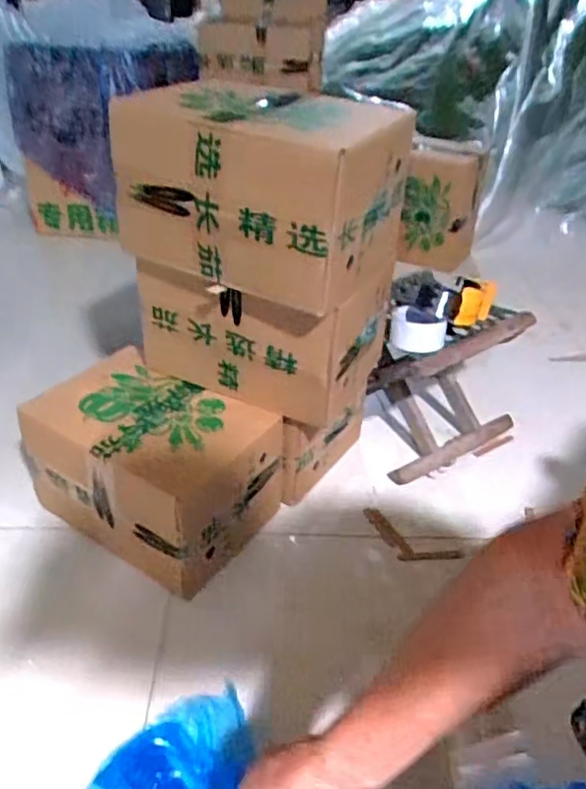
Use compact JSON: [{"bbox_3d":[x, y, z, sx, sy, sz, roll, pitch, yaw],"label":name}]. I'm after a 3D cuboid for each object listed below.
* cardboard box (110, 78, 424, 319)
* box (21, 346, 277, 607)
[{"bbox_3d":[-0.033,-0.247,0.741,0.275,0.187,0.215,17,35,23],"label":"cardboard box"},{"bbox_3d":[-0.197,0.098,0.858,0.304,0.190,0.222,18,35,25],"label":"box"}]

